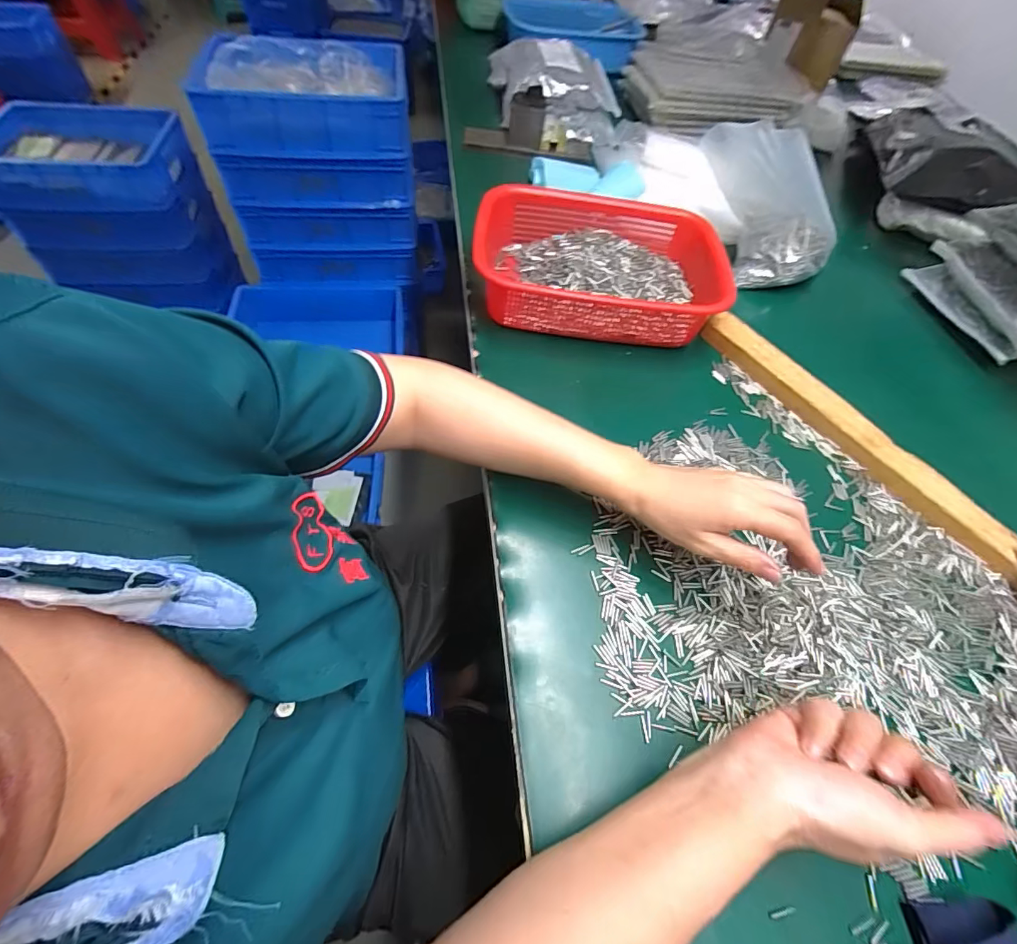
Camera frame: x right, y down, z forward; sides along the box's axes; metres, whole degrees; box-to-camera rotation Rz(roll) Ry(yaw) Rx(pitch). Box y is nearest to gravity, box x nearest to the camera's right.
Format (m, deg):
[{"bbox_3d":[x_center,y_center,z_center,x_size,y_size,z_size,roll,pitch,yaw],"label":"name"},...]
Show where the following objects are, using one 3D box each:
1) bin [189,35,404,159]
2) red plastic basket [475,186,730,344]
[{"bbox_3d":[-0.425,-0.807,1.009,0.405,0.116,0.299,-8,58,-9],"label":"bin"},{"bbox_3d":[0.111,-0.250,0.569,0.285,0.073,0.206,5,57,-1],"label":"red plastic basket"}]

